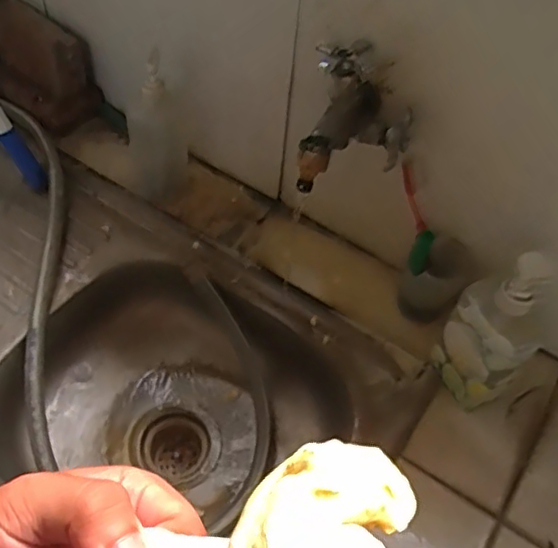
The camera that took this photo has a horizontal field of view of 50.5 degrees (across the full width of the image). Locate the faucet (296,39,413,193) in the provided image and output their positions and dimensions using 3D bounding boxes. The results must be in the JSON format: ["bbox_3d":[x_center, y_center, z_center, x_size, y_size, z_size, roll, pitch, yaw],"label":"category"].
[{"bbox_3d":[0.077,-0.147,0.565,0.100,0.102,0.102,14,54,6],"label":"faucet"}]

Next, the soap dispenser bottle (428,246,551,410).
[{"bbox_3d":[0.205,0.060,0.580,0.088,0.199,0.053,40,60,23],"label":"soap dispenser bottle"}]

